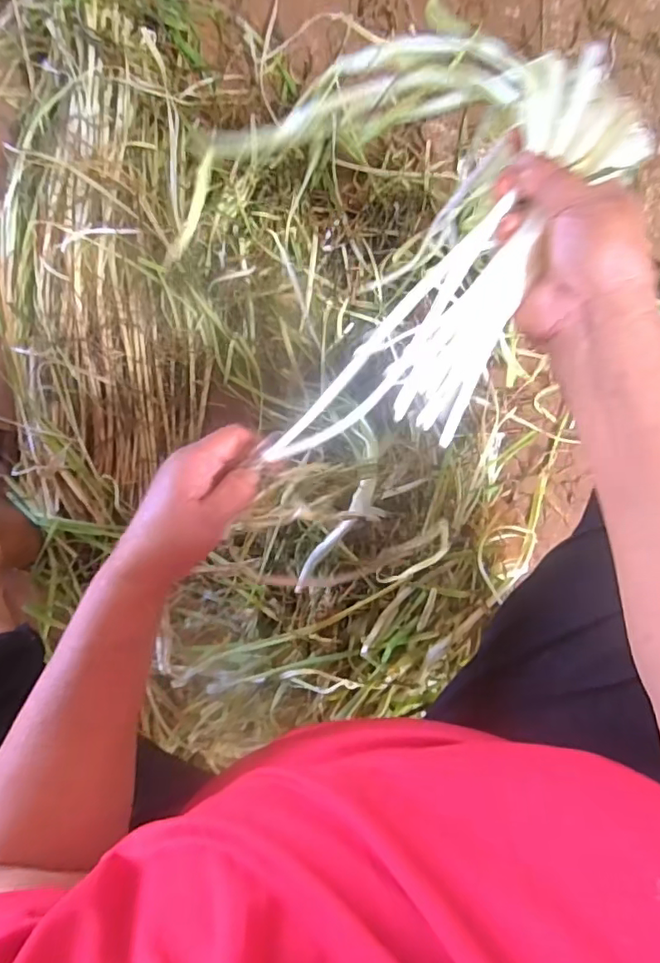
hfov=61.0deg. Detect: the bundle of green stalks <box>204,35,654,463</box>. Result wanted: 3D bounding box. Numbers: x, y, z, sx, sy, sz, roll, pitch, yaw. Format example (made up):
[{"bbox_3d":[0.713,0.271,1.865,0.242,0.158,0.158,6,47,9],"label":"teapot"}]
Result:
[{"bbox_3d":[0.052,-0.157,0.347,0.238,0.106,0.254,-7,90,7],"label":"bundle of green stalks"}]

